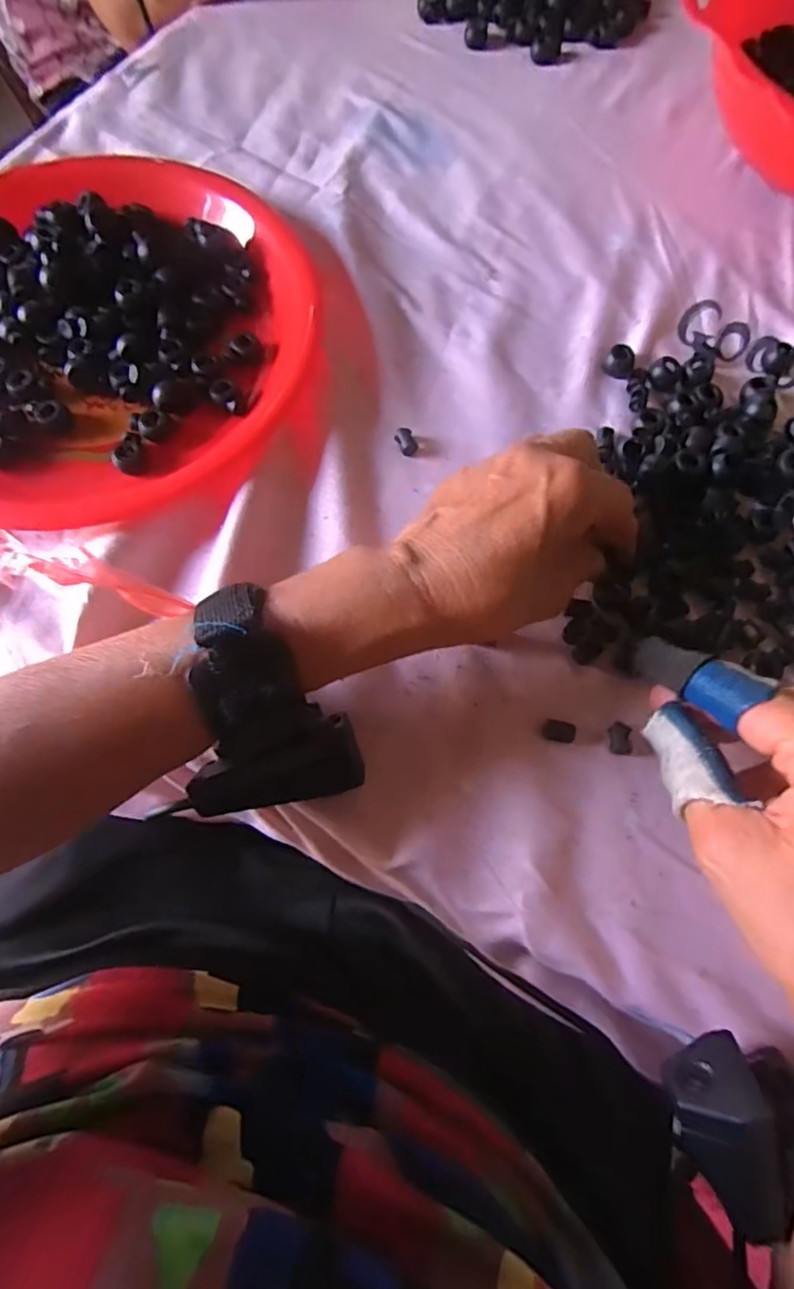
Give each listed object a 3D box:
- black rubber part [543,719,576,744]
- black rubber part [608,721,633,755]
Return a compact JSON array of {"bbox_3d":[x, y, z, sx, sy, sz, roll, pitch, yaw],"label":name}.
[{"bbox_3d":[0.077,0.041,0.282,0.014,0.005,0.011,13,73,5],"label":"black rubber part"},{"bbox_3d":[0.105,0.044,0.281,0.011,0.006,0.016,9,72,4],"label":"black rubber part"}]

